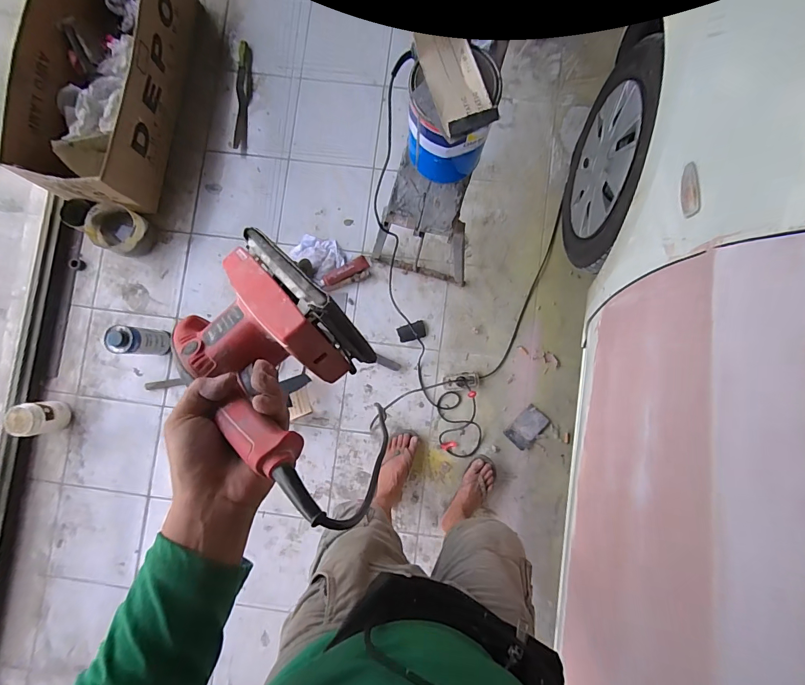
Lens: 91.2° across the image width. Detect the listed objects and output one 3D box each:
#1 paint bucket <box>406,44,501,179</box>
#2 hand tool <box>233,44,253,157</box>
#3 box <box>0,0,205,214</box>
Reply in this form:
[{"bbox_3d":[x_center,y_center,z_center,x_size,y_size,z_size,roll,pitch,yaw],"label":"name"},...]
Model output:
[{"bbox_3d":[0.101,-0.459,0.825,0.167,0.226,0.172,45,88,4],"label":"paint bucket"},{"bbox_3d":[-0.577,-0.889,1.413,0.062,0.044,0.406,1,86,1],"label":"hand tool"},{"bbox_3d":[-0.951,-0.900,1.292,0.364,0.246,0.892,9,86,2],"label":"box"}]

